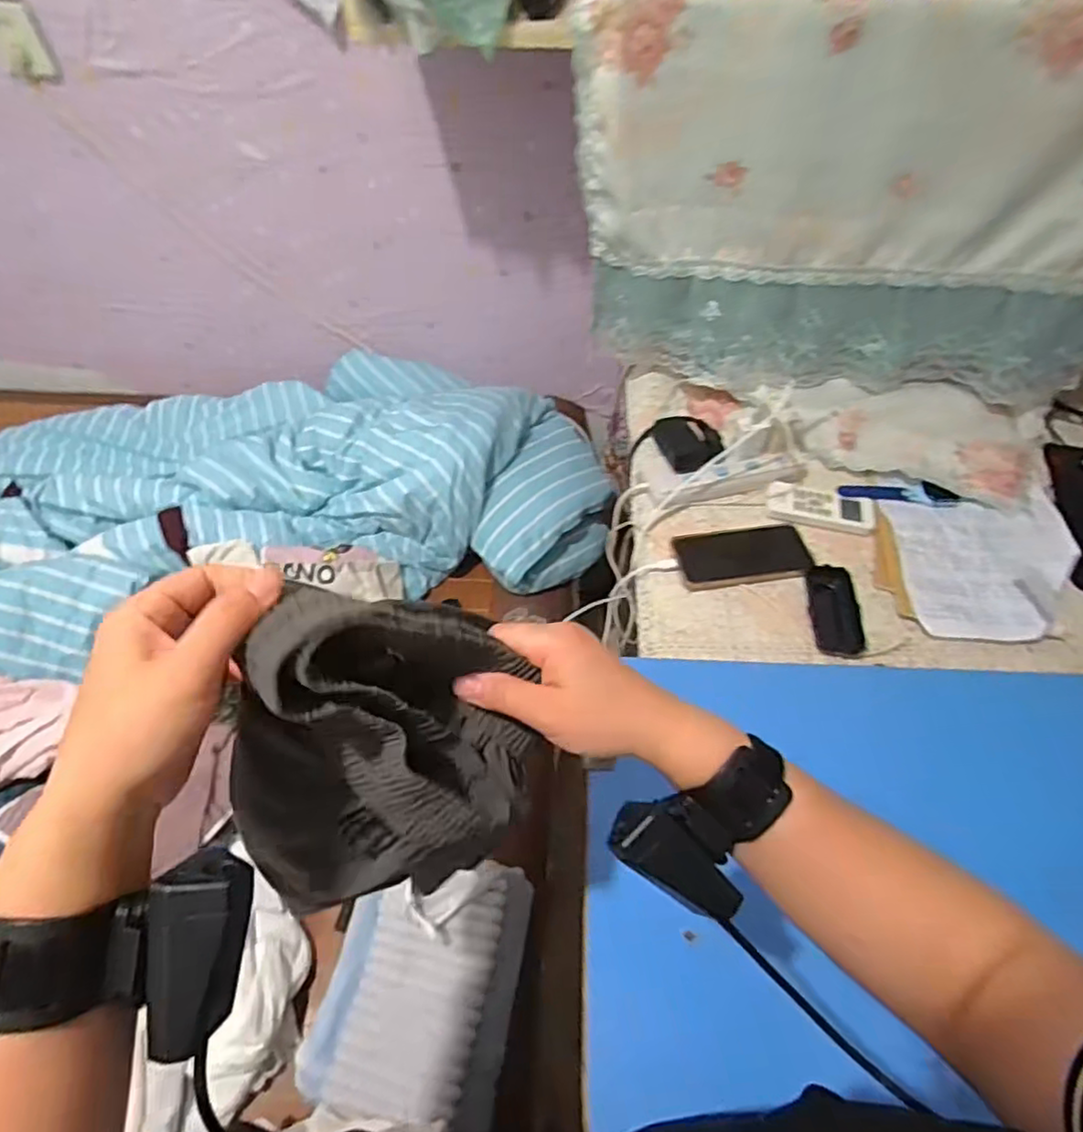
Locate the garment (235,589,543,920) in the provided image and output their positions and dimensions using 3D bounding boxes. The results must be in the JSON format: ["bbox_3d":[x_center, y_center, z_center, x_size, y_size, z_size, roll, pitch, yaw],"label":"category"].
[{"bbox_3d":[-0.084,0.095,0.331,0.154,0.180,0.087,-9,54,-7],"label":"garment"}]

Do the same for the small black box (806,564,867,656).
[{"bbox_3d":[0.329,0.047,0.731,0.051,0.020,0.104,2,53,2],"label":"small black box"}]

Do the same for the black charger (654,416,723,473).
[{"bbox_3d":[0.194,-0.156,0.842,0.071,0.027,0.089,-12,54,-8],"label":"black charger"}]

